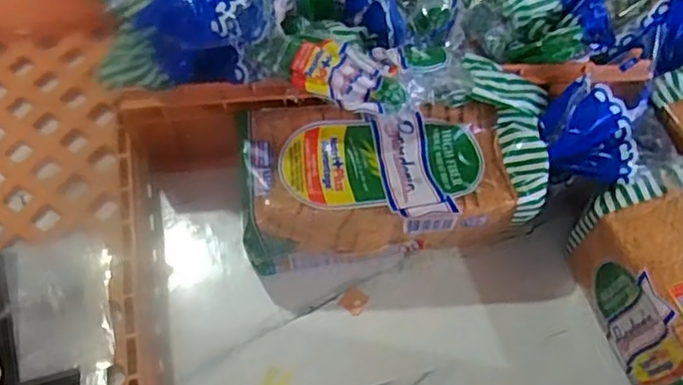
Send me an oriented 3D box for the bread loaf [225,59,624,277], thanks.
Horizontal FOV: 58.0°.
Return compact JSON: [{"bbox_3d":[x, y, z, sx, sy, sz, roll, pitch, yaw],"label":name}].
[{"bbox_3d":[0.079,-0.020,0.563,0.332,0.132,0.135,-6,61,-3],"label":"bread loaf"}]

